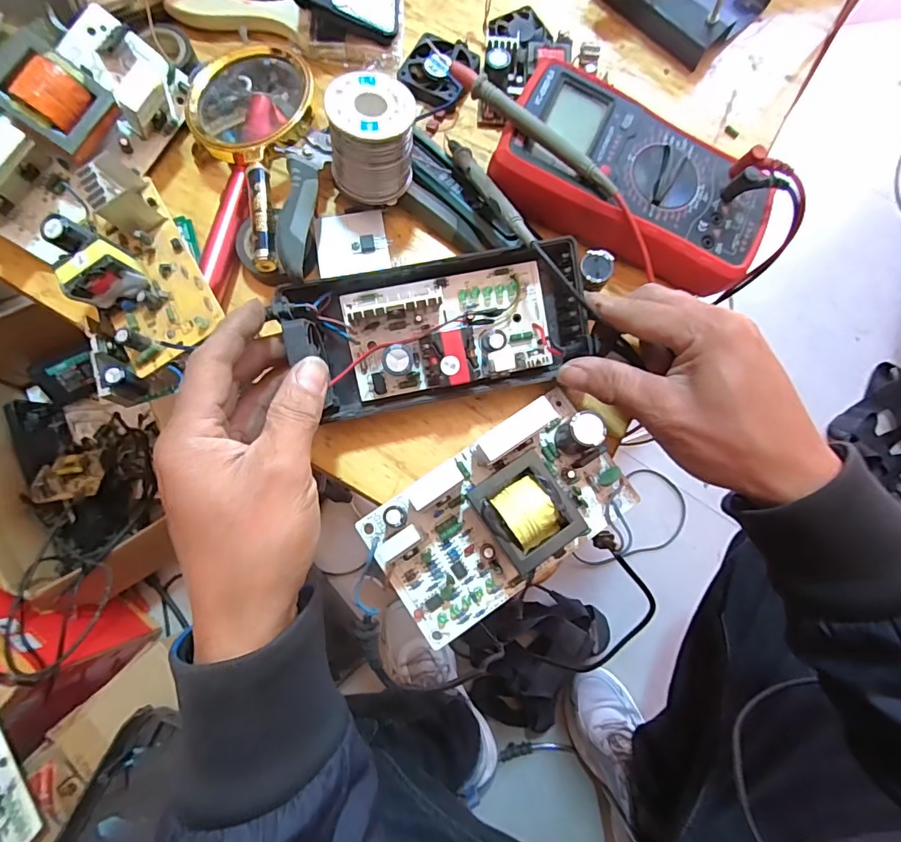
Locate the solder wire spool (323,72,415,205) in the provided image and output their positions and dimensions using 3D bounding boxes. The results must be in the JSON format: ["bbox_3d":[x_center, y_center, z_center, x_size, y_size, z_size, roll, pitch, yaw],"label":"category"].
[{"bbox_3d":[-0.049,-0.178,0.301,0.051,0.053,0.055,2,78,-1],"label":"solder wire spool"}]

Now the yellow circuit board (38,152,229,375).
[{"bbox_3d":[-0.189,-0.094,0.279,0.063,0.032,0.118,-30,80,-7],"label":"yellow circuit board"}]

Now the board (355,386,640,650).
[{"bbox_3d":[0.032,0.056,0.276,0.160,0.050,0.095,-34,81,-8],"label":"board"}]

